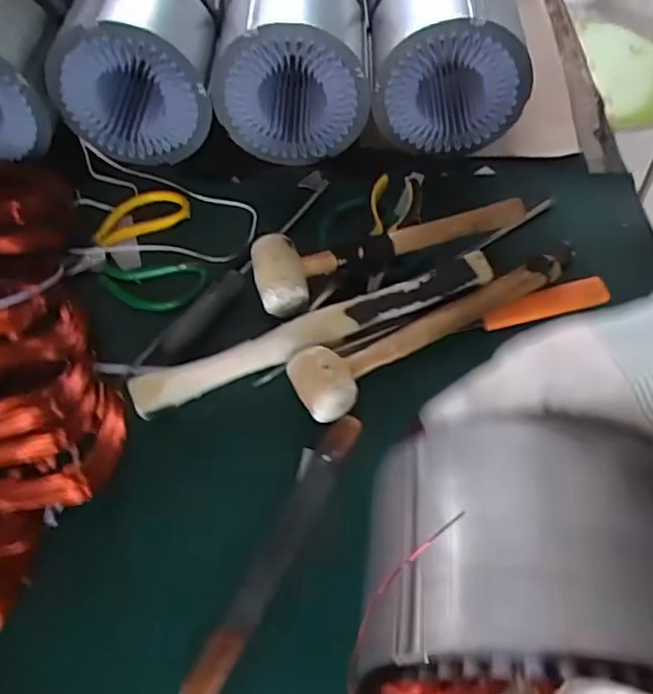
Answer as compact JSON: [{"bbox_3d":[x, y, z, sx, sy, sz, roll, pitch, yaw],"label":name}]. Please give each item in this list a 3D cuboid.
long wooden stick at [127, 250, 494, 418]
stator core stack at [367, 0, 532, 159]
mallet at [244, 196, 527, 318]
[{"bbox_3d":[-0.007,-0.017,0.499,0.318,0.029,0.028,-19,63,-12],"label":"long wooden stick"},{"bbox_3d":[0.125,-0.399,0.680,0.157,0.148,0.364,0,61,-2],"label":"stator core stack"},{"bbox_3d":[0.058,-0.093,0.559,0.258,0.059,0.083,-15,62,-10],"label":"mallet"}]

